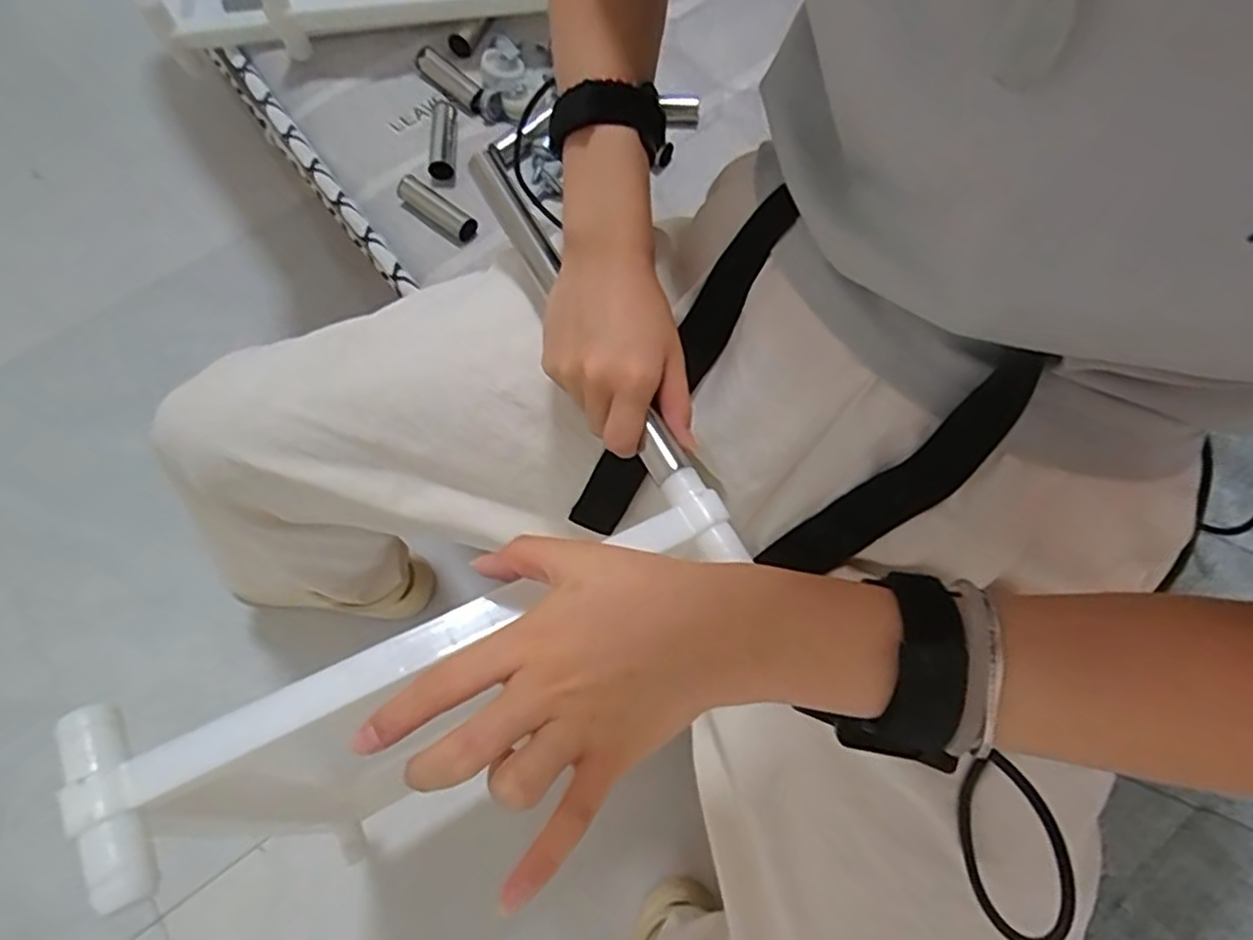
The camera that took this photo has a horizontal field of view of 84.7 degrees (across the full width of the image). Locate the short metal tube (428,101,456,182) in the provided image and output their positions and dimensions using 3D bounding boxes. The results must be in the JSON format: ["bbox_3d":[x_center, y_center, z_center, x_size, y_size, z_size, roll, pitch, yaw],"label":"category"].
[{"bbox_3d":[-0.167,-0.299,0.624,0.019,0.023,0.082,-2,70,0],"label":"short metal tube"}]

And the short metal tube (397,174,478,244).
[{"bbox_3d":[-0.162,-0.228,0.599,0.082,0.022,0.025,38,74,13],"label":"short metal tube"}]

